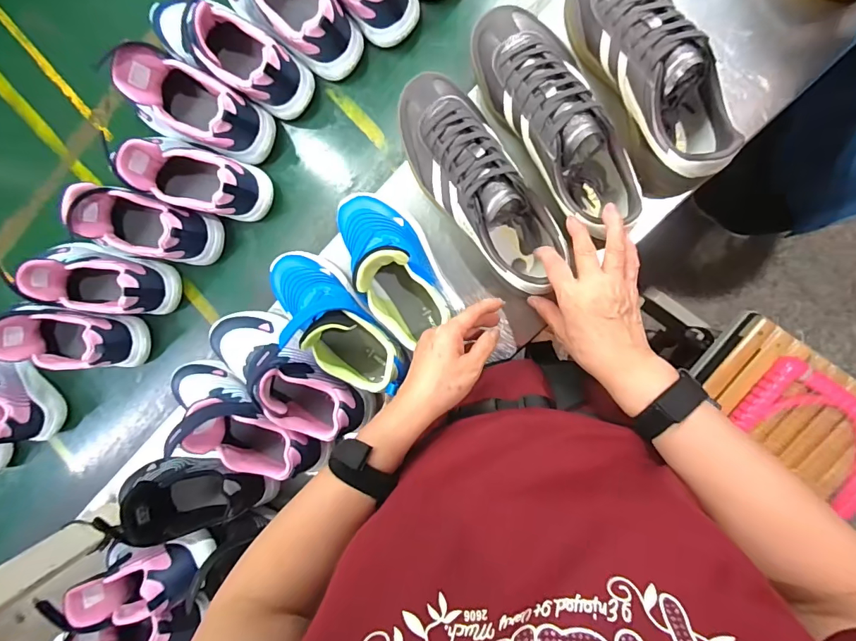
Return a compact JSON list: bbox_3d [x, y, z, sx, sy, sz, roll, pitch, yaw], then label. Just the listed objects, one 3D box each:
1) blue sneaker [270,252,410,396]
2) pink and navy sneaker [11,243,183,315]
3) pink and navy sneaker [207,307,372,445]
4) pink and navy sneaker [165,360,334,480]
[{"bbox_3d":[-0.109,-0.002,0.500,0.083,0.092,0.207,-45,83,4],"label":"blue sneaker"},{"bbox_3d":[-0.444,-0.053,0.581,0.161,0.122,0.085,11,89,8],"label":"pink and navy sneaker"},{"bbox_3d":[-0.177,0.068,0.516,0.208,0.098,0.085,33,92,8],"label":"pink and navy sneaker"},{"bbox_3d":[-0.239,0.124,0.525,0.210,0.099,0.085,35,93,8],"label":"pink and navy sneaker"}]

